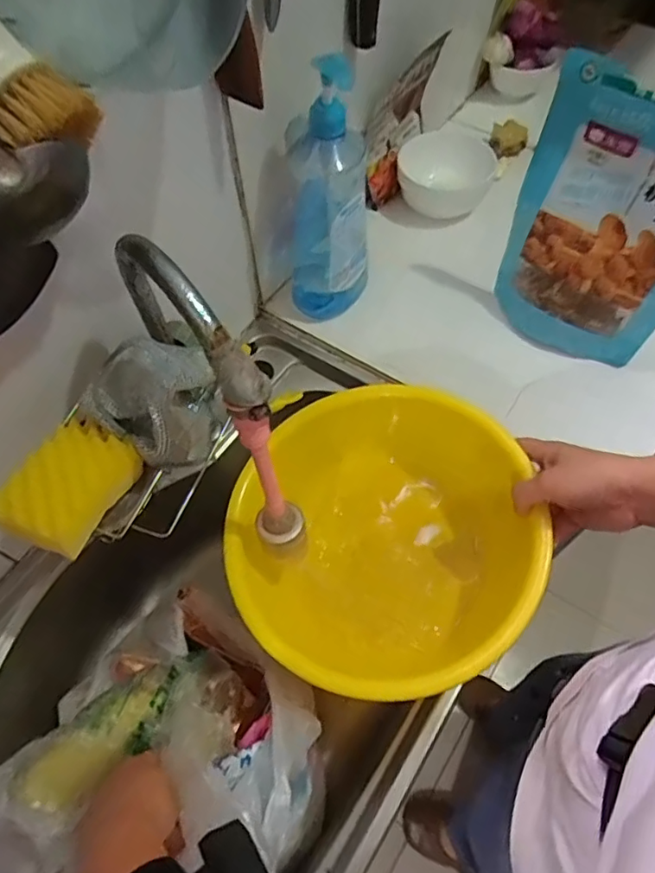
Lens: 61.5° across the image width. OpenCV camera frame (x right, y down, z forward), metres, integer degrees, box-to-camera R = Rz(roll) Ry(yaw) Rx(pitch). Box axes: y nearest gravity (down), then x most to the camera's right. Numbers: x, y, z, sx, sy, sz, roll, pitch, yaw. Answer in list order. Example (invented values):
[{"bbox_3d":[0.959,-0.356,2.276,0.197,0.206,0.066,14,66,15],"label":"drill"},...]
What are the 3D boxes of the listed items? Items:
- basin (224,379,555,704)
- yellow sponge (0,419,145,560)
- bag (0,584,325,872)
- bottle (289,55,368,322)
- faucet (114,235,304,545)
[{"bbox_3d":[0.041,0.087,0.524,0.267,0.122,0.264,-1,60,1],"label":"basin"},{"bbox_3d":[-0.200,0.034,0.422,0.068,0.042,0.099,19,62,12],"label":"yellow sponge"},{"bbox_3d":[-0.139,0.287,0.480,0.235,0.143,0.234,37,67,20],"label":"bag"},{"bbox_3d":[0.001,-0.250,0.600,0.085,0.276,0.063,2,60,2],"label":"bottle"},{"bbox_3d":[-0.085,-0.035,0.425,0.041,0.210,0.185,-30,64,-15],"label":"faucet"}]

